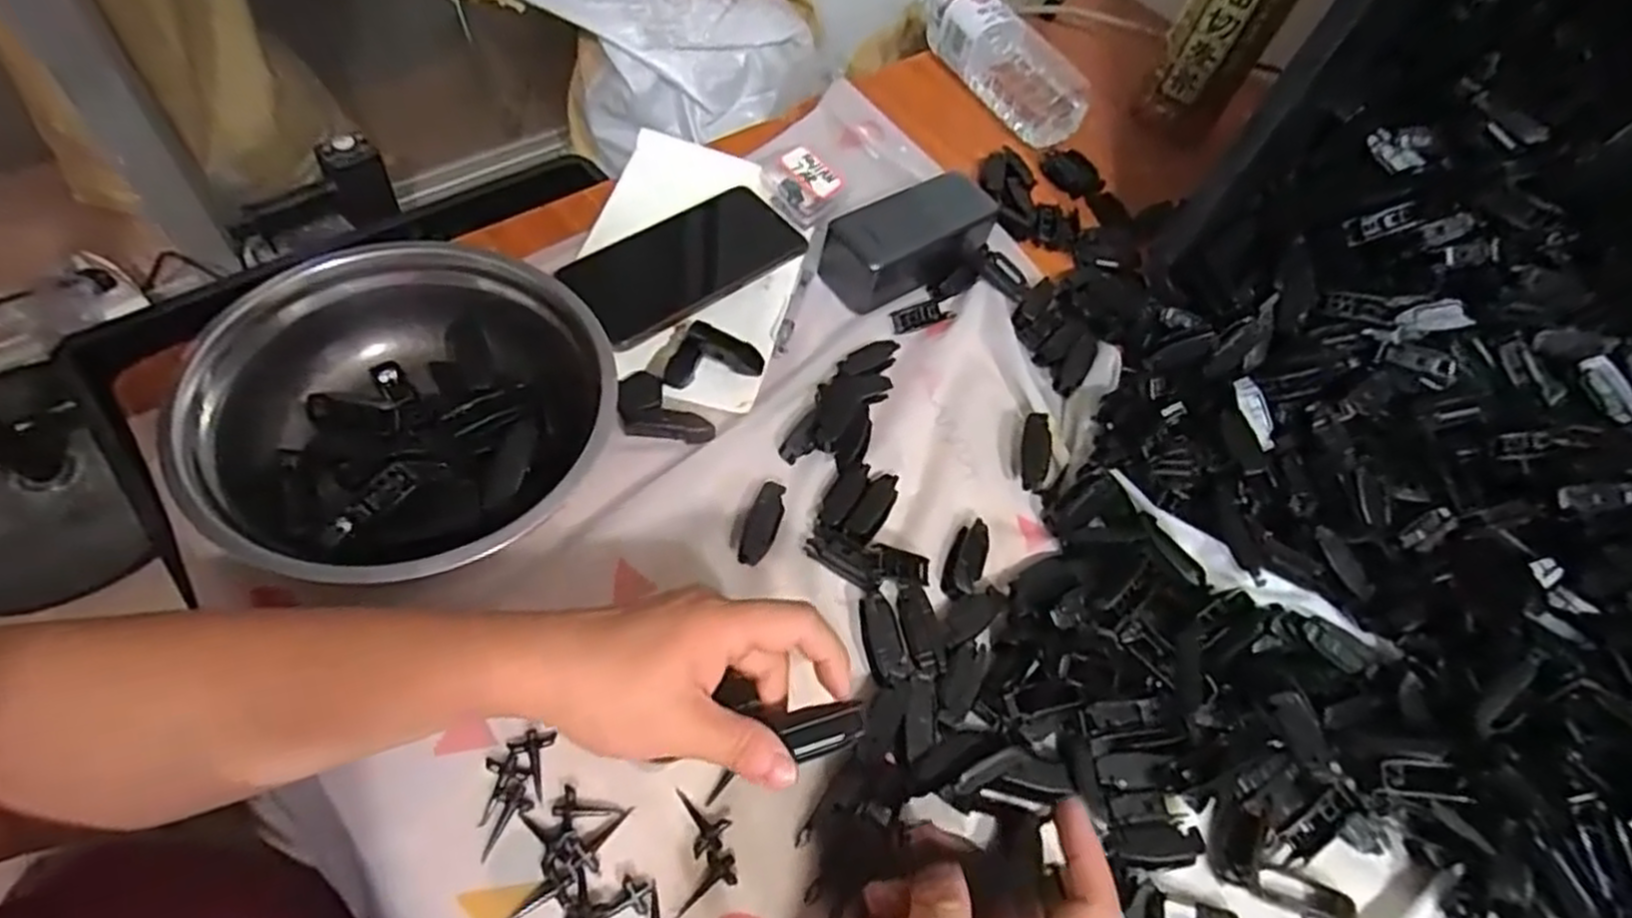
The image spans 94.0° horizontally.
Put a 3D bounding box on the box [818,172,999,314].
[{"bbox_3d":[0.069,-0.161,0.555,0.124,0.045,0.060,-24,67,-23],"label":"box"}]

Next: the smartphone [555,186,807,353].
[{"bbox_3d":[-0.088,-0.141,0.537,0.169,0.008,0.080,-33,69,-26],"label":"smartphone"}]

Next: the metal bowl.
[{"bbox_3d":[-0.212,-0.020,0.417,0.193,0.076,0.204,5,58,-7],"label":"metal bowl"}]

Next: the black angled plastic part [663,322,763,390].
[{"bbox_3d":[-0.066,-0.061,0.489,0.054,0.011,0.048,22,57,4],"label":"black angled plastic part"}]

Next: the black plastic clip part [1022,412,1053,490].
[{"bbox_3d":[0.144,-0.005,0.496,0.018,0.009,0.049,6,83,-1],"label":"black plastic clip part"}]

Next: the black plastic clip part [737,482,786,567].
[{"bbox_3d":[-0.031,0.038,0.440,0.019,0.015,0.054,19,57,2],"label":"black plastic clip part"}]

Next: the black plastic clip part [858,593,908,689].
[{"bbox_3d":[0.036,0.099,0.415,0.020,0.011,0.050,-4,59,-13],"label":"black plastic clip part"}]

